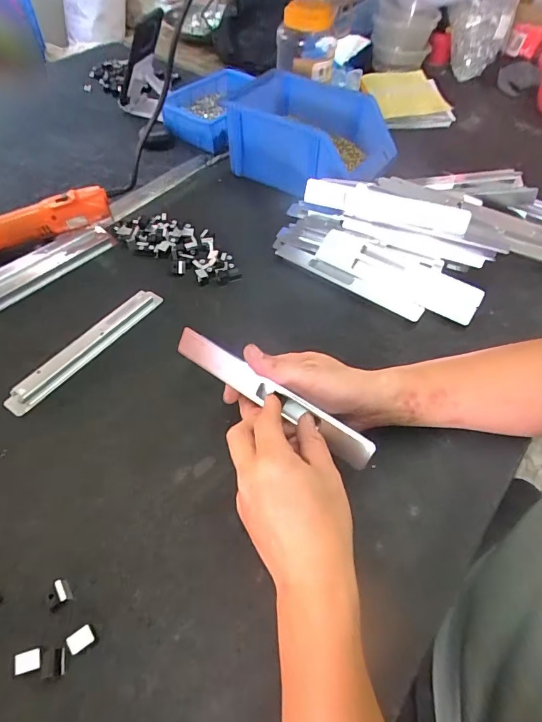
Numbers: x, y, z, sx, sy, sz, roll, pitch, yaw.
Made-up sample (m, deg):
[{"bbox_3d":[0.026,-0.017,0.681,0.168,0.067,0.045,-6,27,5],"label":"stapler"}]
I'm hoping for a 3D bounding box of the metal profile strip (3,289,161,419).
[{"bbox_3d":[-0.210,-0.018,0.487,0.028,0.017,0.204,33,59,20],"label":"metal profile strip"}]

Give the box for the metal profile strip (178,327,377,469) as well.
[{"bbox_3d":[-0.002,0.030,0.386,0.207,0.028,0.007,31,19,16],"label":"metal profile strip"}]

